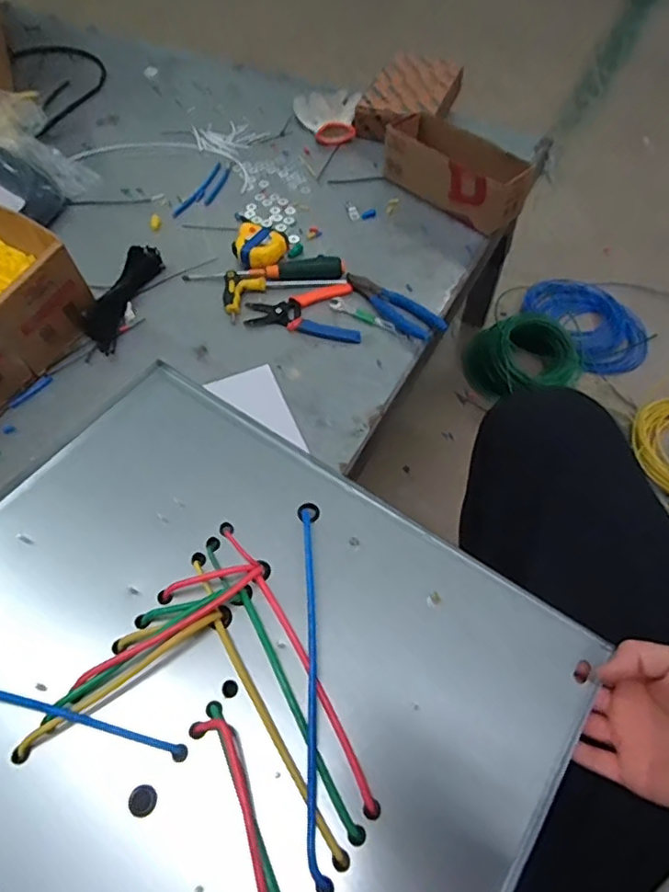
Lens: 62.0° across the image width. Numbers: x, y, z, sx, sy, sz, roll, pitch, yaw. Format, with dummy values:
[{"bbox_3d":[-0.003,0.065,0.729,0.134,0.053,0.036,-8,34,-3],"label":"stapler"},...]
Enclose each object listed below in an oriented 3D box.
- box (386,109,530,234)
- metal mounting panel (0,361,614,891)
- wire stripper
[{"bbox_3d":[0.186,-0.437,0.860,0.243,0.065,0.104,42,75,18],"label":"box"},{"bbox_3d":[-0.103,0.184,0.430,0.499,0.017,0.428,32,63,18],"label":"metal mounting panel"},{"bbox_3d":[-0.044,-0.176,0.753,0.146,0.018,0.104,-6,67,0],"label":"wire stripper"}]

